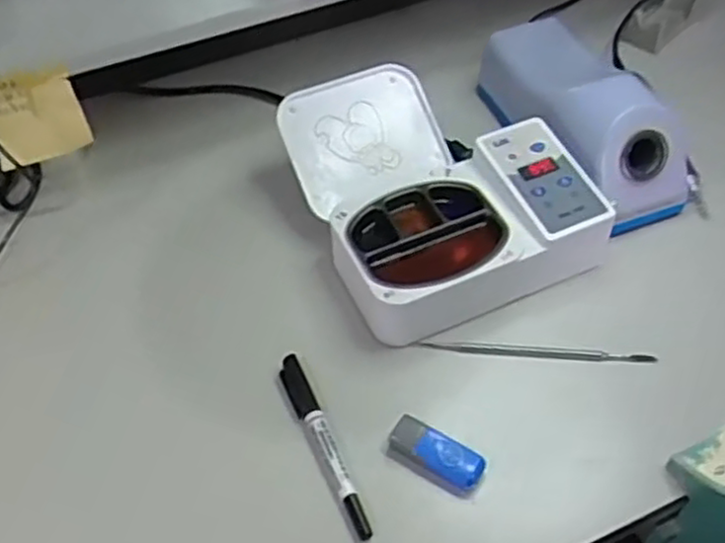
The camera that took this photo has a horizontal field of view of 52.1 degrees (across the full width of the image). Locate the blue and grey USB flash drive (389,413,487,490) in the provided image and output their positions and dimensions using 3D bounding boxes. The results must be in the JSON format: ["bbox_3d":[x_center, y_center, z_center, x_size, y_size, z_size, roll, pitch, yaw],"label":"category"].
[{"bbox_3d":[0.048,0.117,0.483,0.063,0.013,0.023,27,57,24],"label":"blue and grey USB flash drive"}]

